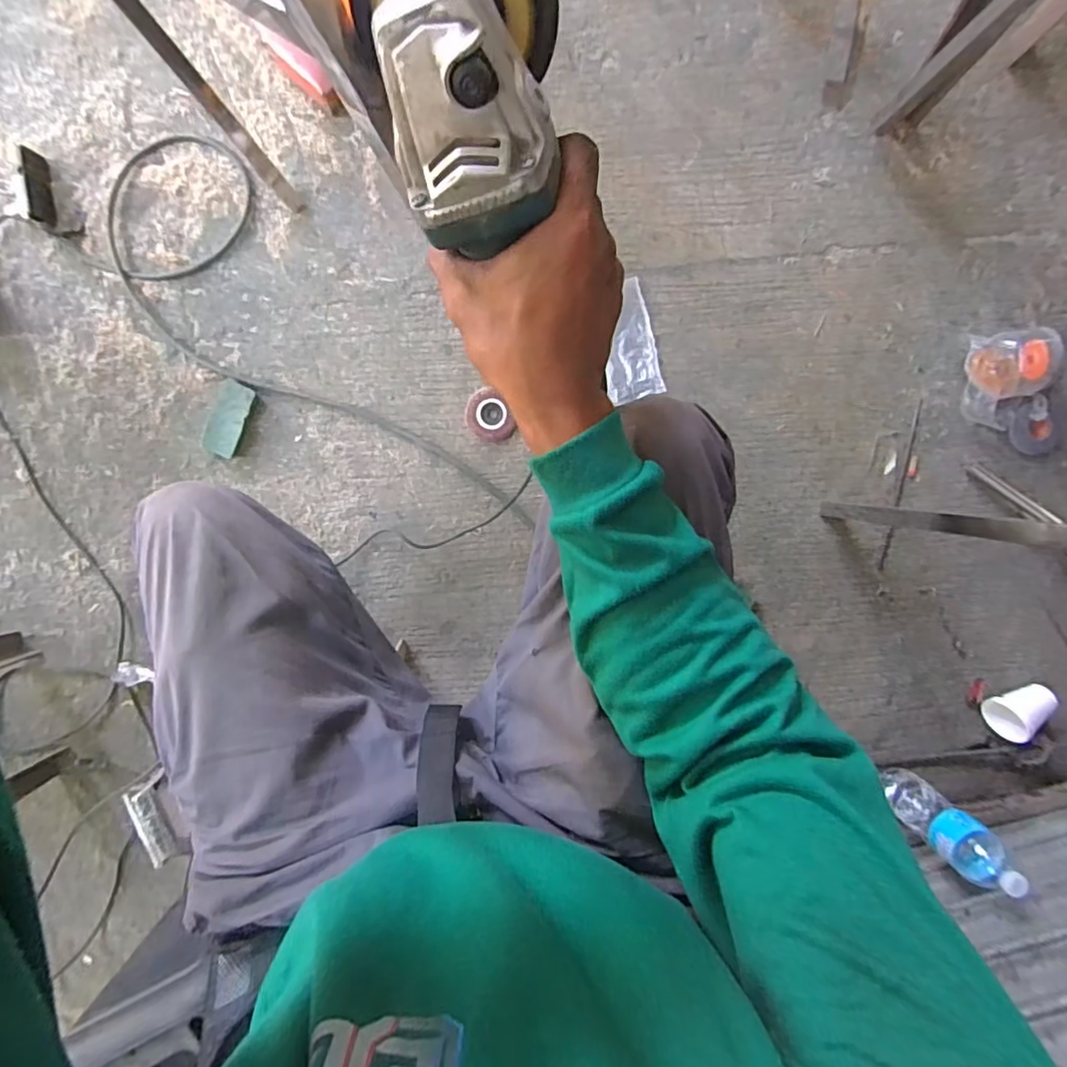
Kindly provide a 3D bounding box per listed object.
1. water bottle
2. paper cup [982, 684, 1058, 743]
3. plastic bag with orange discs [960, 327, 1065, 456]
[{"bbox_3d":[0.667,0.477,0.888,0.075,0.241,0.079,0,94,-1],"label":"water bottle"},{"bbox_3d":[0.858,0.308,0.968,0.106,0.068,0.076,-28,94,1],"label":"paper cup"},{"bbox_3d":[0.781,-0.224,0.906,0.122,0.080,0.227,-25,94,1],"label":"plastic bag with orange discs"}]

